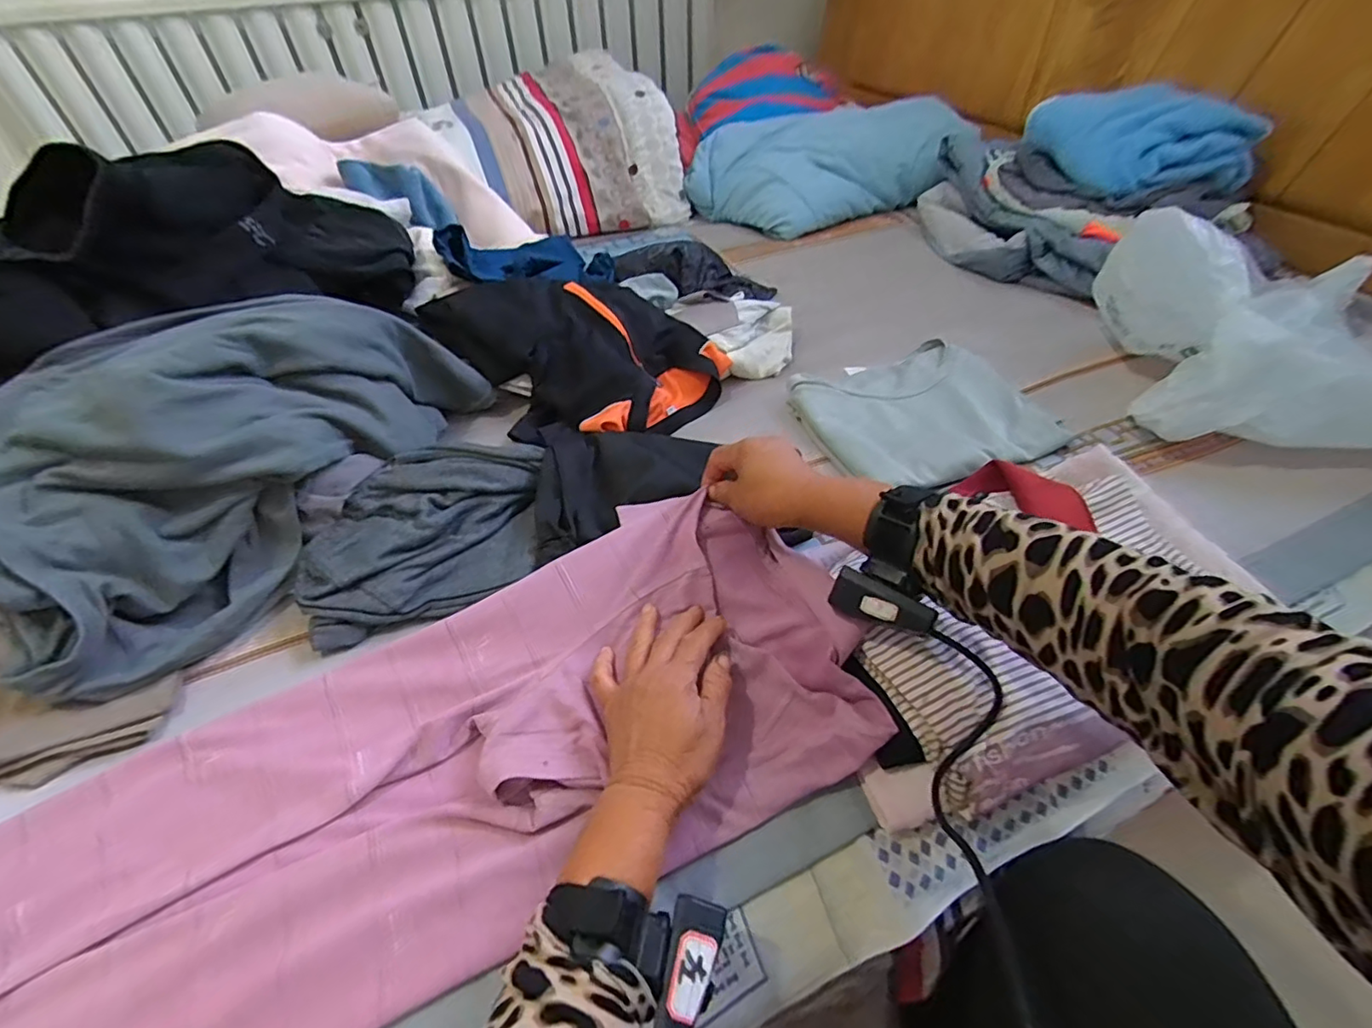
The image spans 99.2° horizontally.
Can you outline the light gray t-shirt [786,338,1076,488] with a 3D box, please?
[{"bbox_3d":[0.274,-0.118,0.680,0.249,0.023,0.214,-17,48,-13],"label":"light gray t-shirt"}]

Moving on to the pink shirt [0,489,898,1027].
[{"bbox_3d":[-0.193,0.186,0.399,0.659,0.069,0.255,-24,50,-15],"label":"pink shirt"}]

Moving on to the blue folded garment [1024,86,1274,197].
[{"bbox_3d":[0.636,-0.546,0.838,0.113,0.111,0.320,-12,47,-8],"label":"blue folded garment"}]

